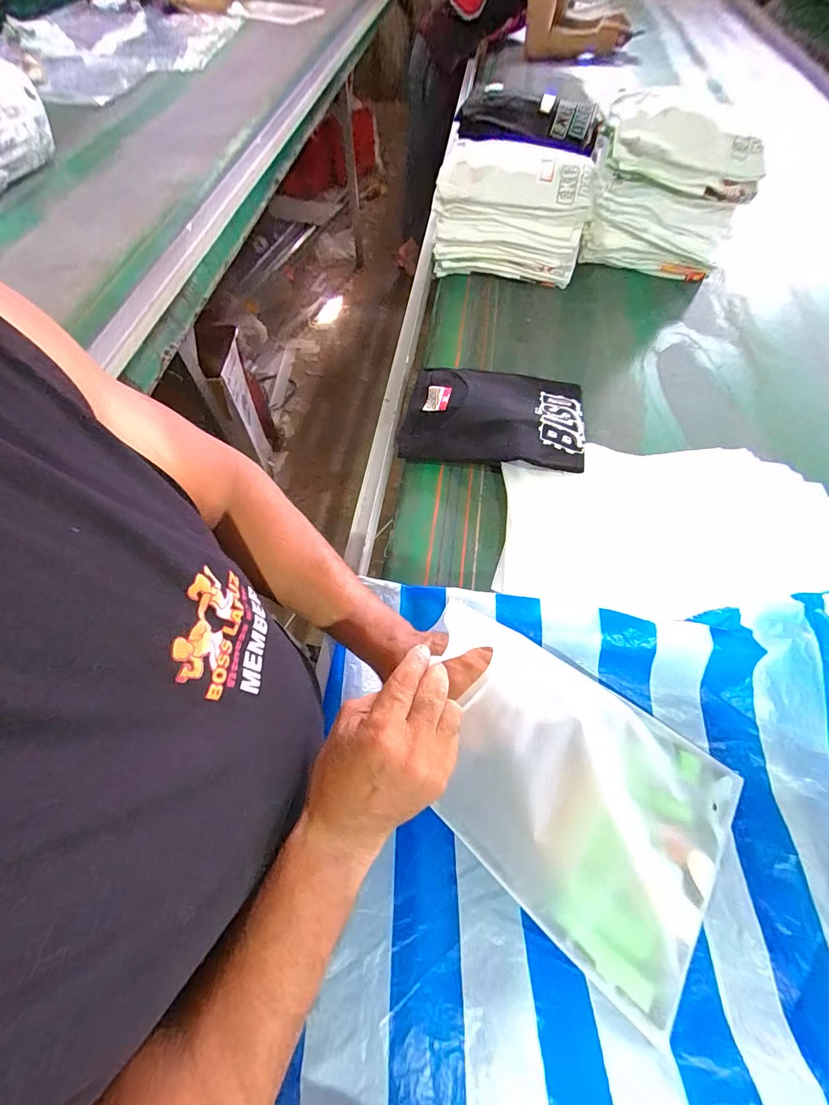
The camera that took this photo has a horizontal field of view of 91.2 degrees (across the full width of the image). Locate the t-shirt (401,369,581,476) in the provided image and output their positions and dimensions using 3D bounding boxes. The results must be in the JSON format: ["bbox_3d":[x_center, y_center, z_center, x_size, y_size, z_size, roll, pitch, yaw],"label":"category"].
[{"bbox_3d":[0.130,-0.233,0.668,0.285,0.042,0.225,9,62,5],"label":"t-shirt"}]

